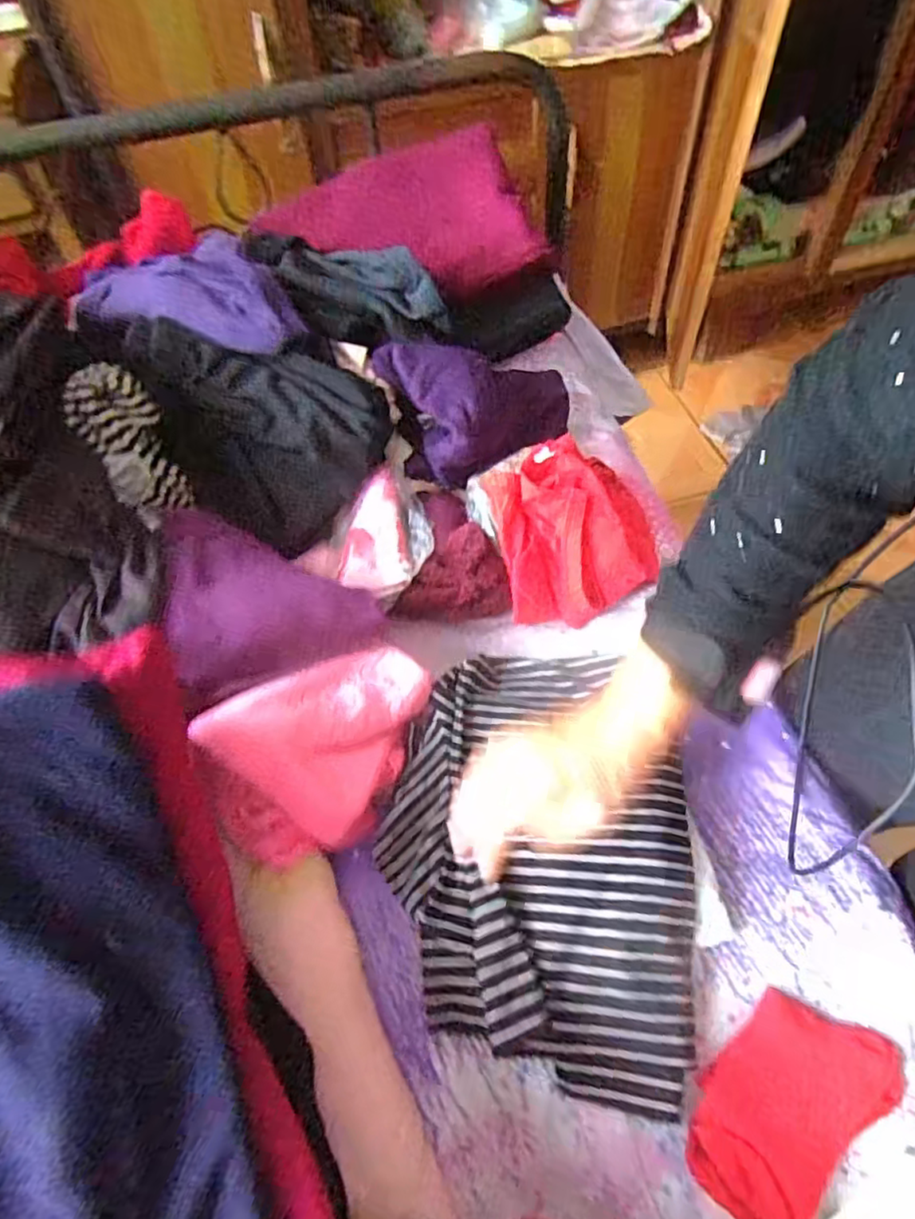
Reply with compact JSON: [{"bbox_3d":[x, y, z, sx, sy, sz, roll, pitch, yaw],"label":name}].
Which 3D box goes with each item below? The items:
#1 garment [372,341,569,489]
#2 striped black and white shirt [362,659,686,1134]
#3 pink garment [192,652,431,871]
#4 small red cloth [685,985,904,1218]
[{"bbox_3d":[0.042,-0.235,0.734,0.232,0.091,0.160,-17,56,-8],"label":"garment"},{"bbox_3d":[0.069,0.184,0.526,0.252,0.043,0.317,10,57,11],"label":"striped black and white shirt"},{"bbox_3d":[-0.103,0.109,0.533,0.191,0.075,0.138,-28,58,-15],"label":"pink garment"},{"bbox_3d":[0.227,0.336,0.439,0.157,0.019,0.092,-35,60,-19],"label":"small red cloth"}]

